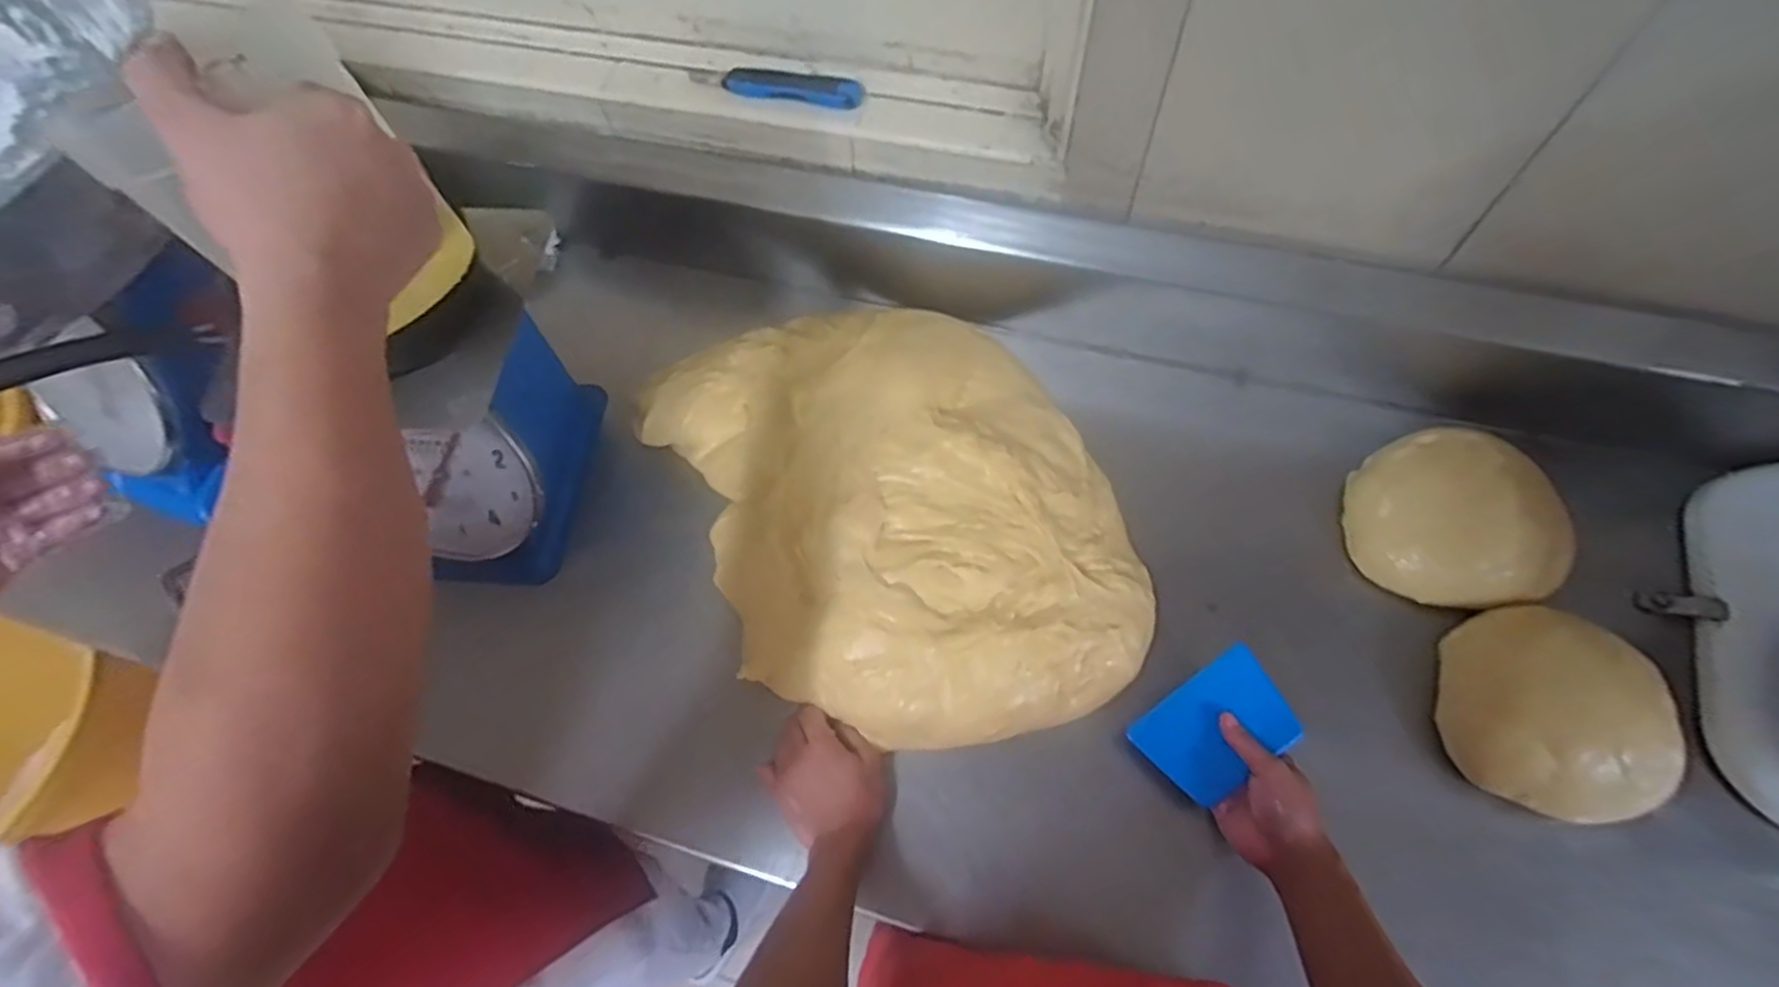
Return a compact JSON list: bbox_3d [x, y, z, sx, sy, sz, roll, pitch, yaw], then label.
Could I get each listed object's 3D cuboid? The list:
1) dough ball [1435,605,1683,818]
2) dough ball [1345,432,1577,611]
[{"bbox_3d":[0.579,0.190,0.650,0.160,0.084,0.174,14,65,10],"label":"dough ball"},{"bbox_3d":[0.555,0.023,0.732,0.169,0.063,0.179,-1,63,3],"label":"dough ball"}]

